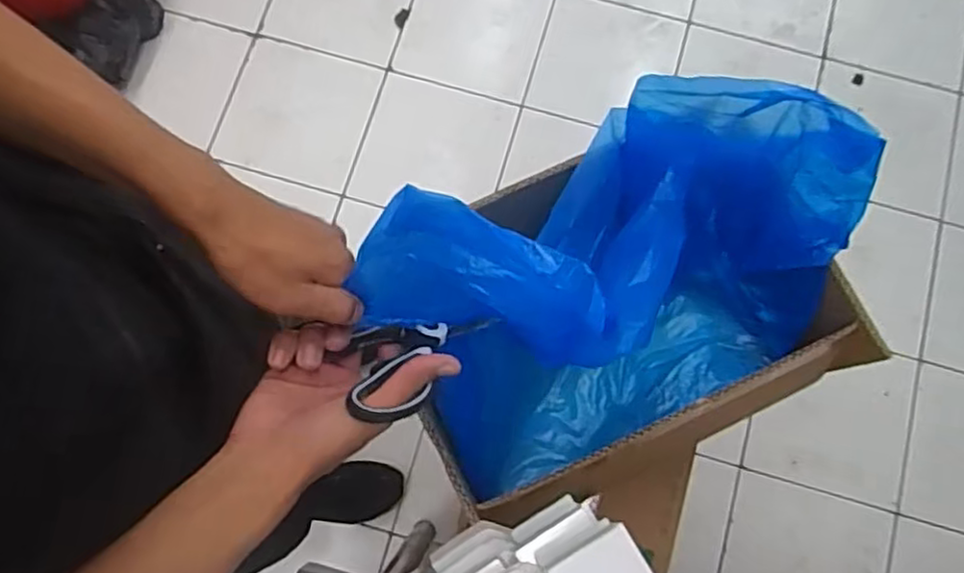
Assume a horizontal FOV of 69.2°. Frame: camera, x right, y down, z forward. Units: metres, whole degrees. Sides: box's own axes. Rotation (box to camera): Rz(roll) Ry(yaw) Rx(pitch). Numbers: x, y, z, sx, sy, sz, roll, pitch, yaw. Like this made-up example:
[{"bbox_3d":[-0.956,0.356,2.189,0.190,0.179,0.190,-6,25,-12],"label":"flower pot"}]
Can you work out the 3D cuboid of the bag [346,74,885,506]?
[{"bbox_3d":[0.113,0.005,0.583,0.345,0.326,0.204,-33,73,-12],"label":"bag"}]

